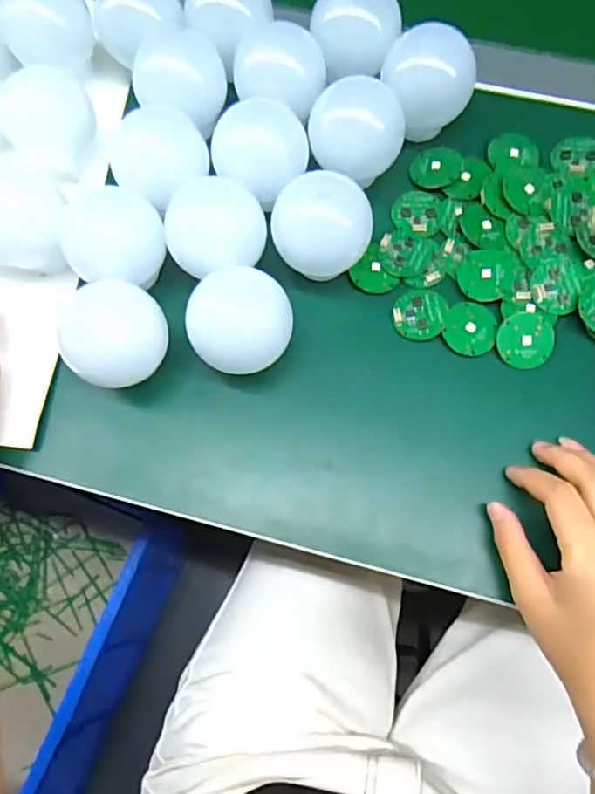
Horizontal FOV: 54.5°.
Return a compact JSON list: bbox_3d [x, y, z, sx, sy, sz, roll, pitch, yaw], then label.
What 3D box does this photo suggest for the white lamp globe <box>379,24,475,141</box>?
[{"bbox_3d":[0.086,-0.206,0.386,0.049,0.061,0.049,0,73,1],"label":"white lamp globe"}]

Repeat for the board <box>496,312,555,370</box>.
[{"bbox_3d":[0.143,-0.035,0.361,0.034,0.006,0.034,0,73,1],"label":"board"}]

